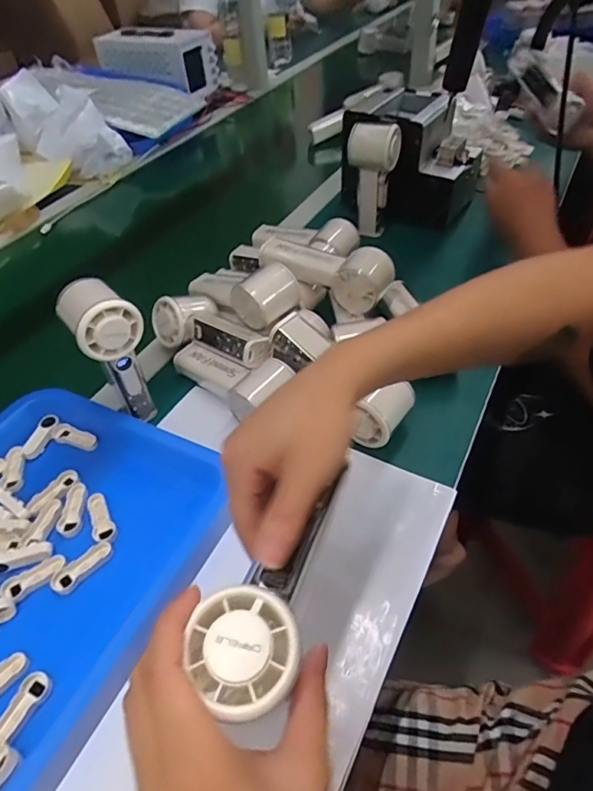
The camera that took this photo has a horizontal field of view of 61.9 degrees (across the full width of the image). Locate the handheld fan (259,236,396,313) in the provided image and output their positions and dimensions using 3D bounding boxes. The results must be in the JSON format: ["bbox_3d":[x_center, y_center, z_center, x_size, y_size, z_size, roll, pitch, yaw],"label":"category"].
[{"bbox_3d":[0.033,-0.147,0.570,0.151,0.047,0.063,20,52,23],"label":"handheld fan"}]

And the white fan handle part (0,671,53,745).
[{"bbox_3d":[-0.189,0.214,0.335,0.020,0.012,0.050,15,50,18],"label":"white fan handle part"}]

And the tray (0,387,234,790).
[{"bbox_3d":[-0.243,0.142,0.402,0.284,0.039,0.324,19,51,22],"label":"tray"}]

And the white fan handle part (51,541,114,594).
[{"bbox_3d":[-0.174,0.140,0.404,0.050,0.004,0.020,-35,53,-25],"label":"white fan handle part"}]

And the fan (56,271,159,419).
[{"bbox_3d":[-0.171,-0.037,0.474,0.054,0.144,0.062,-30,51,-21],"label":"fan"}]

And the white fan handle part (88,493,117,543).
[{"bbox_3d":[-0.171,0.106,0.433,0.020,0.004,0.050,-19,48,-13],"label":"white fan handle part"}]

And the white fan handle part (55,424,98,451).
[{"bbox_3d":[-0.223,0.043,0.502,0.047,0.007,0.018,14,50,18],"label":"white fan handle part"}]

